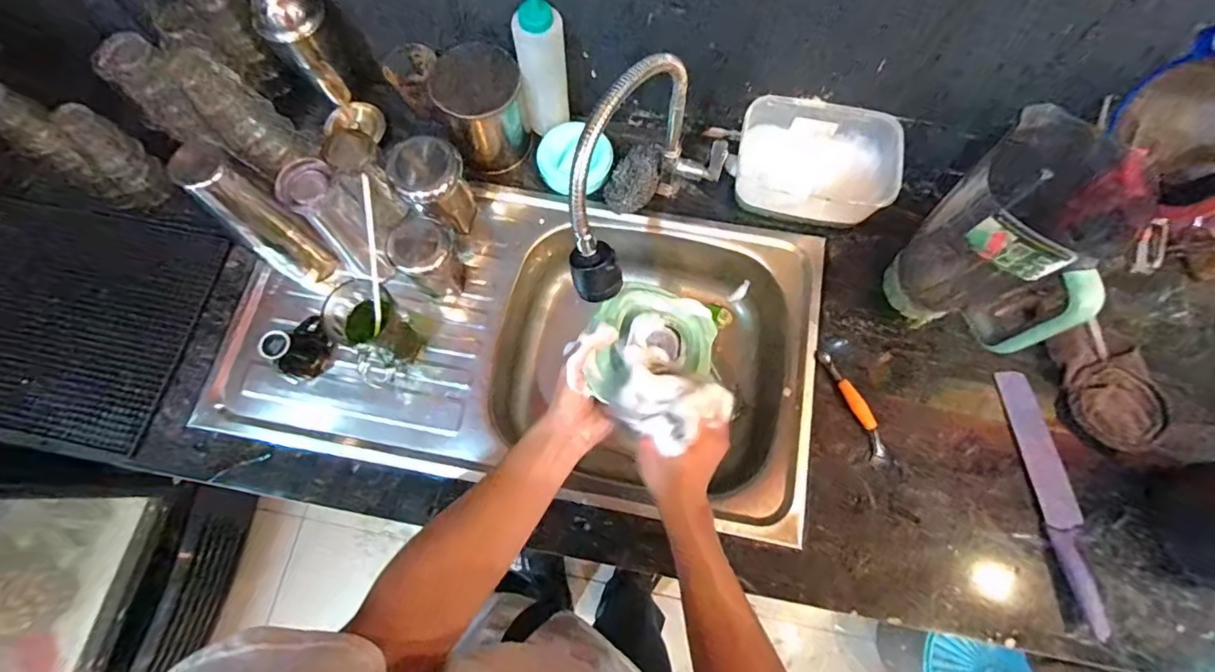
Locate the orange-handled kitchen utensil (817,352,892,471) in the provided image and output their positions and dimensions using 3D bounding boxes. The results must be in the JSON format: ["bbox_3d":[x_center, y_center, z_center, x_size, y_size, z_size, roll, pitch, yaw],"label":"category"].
[{"bbox_3d":[0.307,0.088,0.638,0.028,0.012,0.154,-20,75,-6],"label":"orange-handled kitchen utensil"}]

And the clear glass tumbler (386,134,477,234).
[{"bbox_3d":[-0.215,-0.185,0.665,0.079,0.123,0.081,0,74,0],"label":"clear glass tumbler"}]

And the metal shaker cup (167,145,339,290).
[{"bbox_3d":[-0.398,-0.126,0.609,0.070,0.215,0.064,0,74,0],"label":"metal shaker cup"}]

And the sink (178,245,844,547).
[{"bbox_3d":[-0.105,0.015,0.725,0.746,0.128,0.389,10,74,3],"label":"sink"}]

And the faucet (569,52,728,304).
[{"bbox_3d":[0.032,-0.160,0.571,0.098,0.276,0.273,33,76,9],"label":"faucet"}]

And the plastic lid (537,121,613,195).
[{"bbox_3d":[-0.047,-0.247,0.723,0.103,0.022,0.101,24,85,0],"label":"plastic lid"}]

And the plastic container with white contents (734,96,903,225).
[{"bbox_3d":[0.272,-0.229,0.691,0.201,0.088,0.144,13,74,4],"label":"plastic container with white contents"}]

